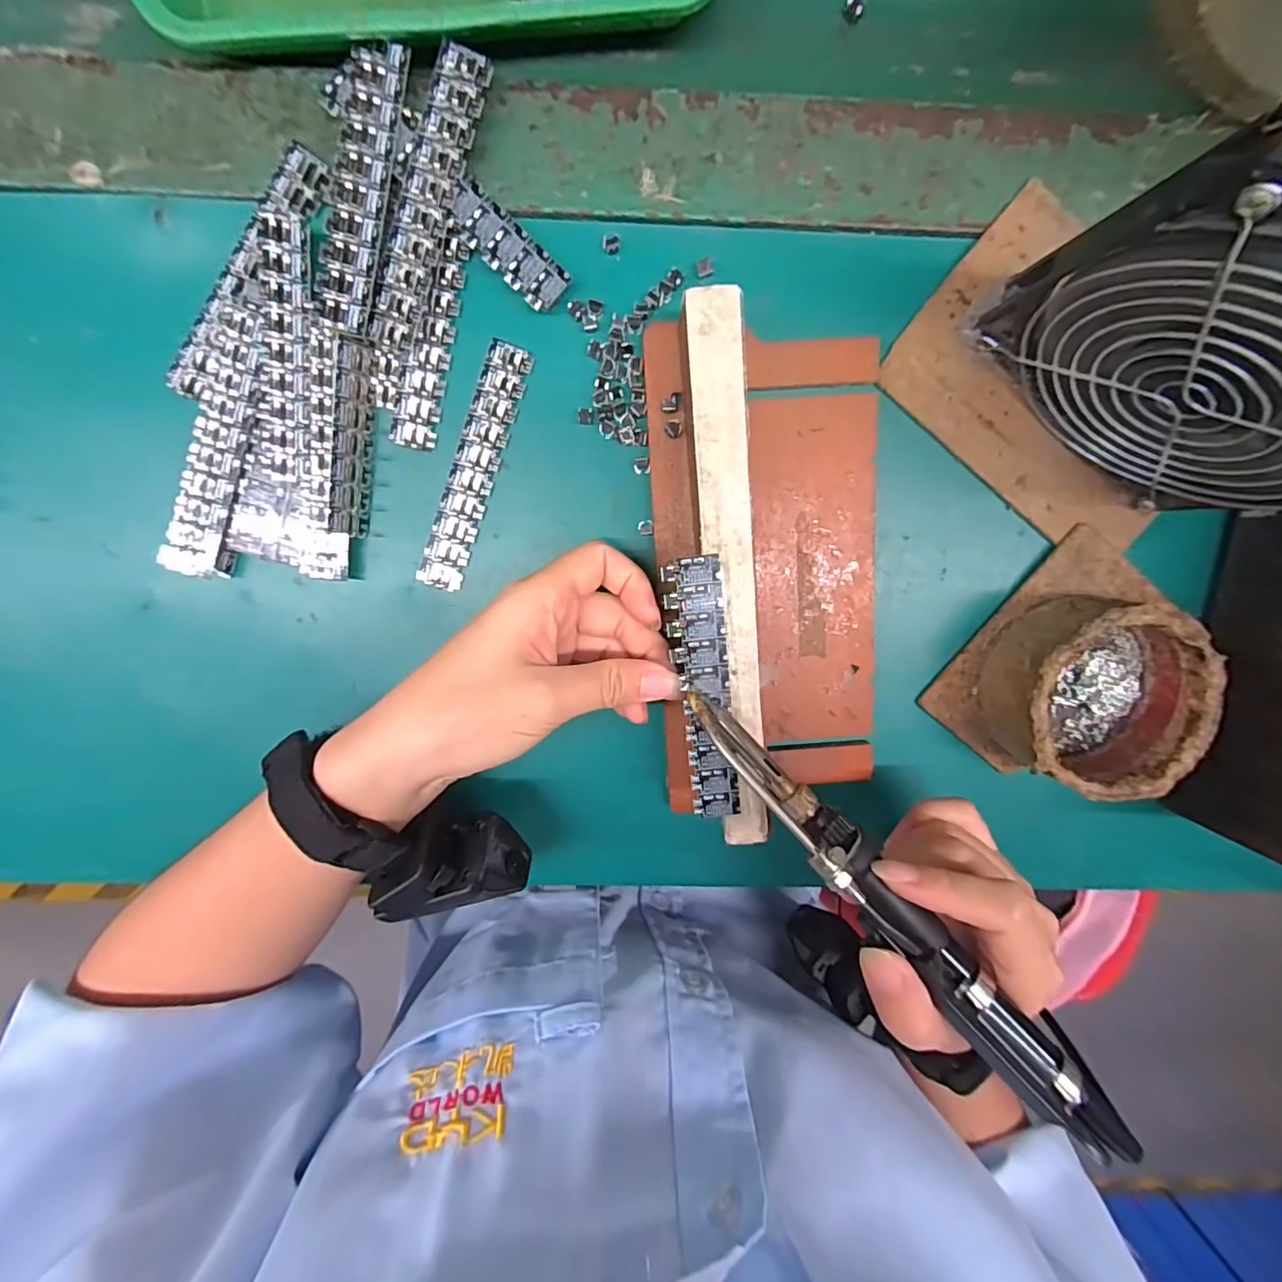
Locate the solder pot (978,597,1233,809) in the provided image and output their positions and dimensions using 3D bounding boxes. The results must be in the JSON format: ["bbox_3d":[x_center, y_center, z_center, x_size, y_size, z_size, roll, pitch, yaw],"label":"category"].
[{"bbox_3d":[0.202,0.024,0.250,0.082,0.042,0.080,0,100,-1],"label":"solder pot"}]

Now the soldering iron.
[{"bbox_3d":[0.090,0.097,0.197,0.019,0.023,0.203,-45,81,6],"label":"soldering iron"}]

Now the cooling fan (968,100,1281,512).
[{"bbox_3d":[0.190,-0.092,0.184,0.124,0.129,0.028,36,97,-6],"label":"cooling fan"}]

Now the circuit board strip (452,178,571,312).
[{"bbox_3d":[-0.054,-0.158,0.223,0.053,0.004,0.020,44,90,-10],"label":"circuit board strip"}]

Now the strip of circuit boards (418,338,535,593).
[{"bbox_3d":[-0.074,-0.075,0.246,0.020,0.004,0.108,20,99,-4],"label":"strip of circuit boards"}]

